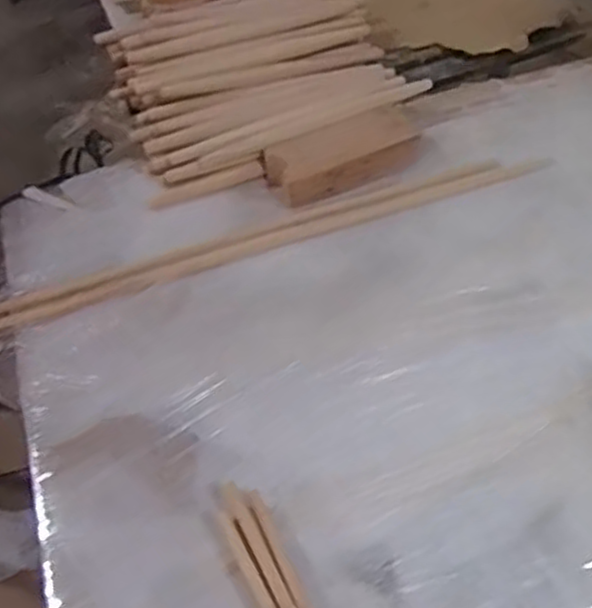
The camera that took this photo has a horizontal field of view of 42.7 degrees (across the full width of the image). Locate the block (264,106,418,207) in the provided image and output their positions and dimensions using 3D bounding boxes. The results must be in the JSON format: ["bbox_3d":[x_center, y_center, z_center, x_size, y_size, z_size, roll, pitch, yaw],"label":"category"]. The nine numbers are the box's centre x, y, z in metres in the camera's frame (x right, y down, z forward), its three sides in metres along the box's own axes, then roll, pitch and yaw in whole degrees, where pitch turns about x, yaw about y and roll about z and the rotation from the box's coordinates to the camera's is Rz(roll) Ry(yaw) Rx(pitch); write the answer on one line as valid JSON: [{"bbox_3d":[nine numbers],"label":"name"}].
[{"bbox_3d":[0.071,-0.204,1.052,0.221,0.047,0.092,-18,53,-12],"label":"block"}]

